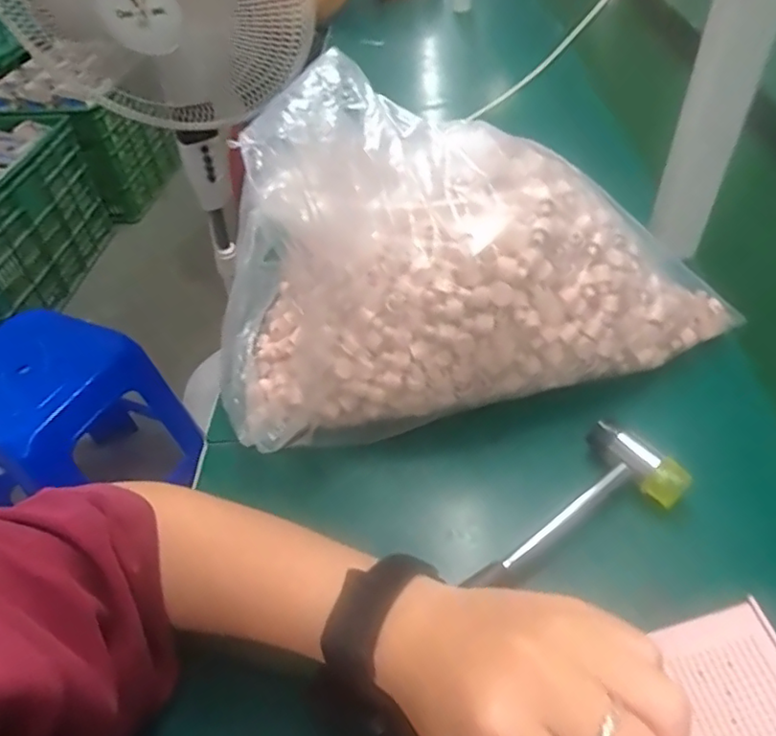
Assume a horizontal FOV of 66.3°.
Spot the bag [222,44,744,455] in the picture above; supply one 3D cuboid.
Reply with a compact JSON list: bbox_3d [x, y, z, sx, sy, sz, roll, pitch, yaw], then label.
[{"bbox_3d":[0.059,-0.101,0.459,0.410,0.228,0.198,-11,46,-5],"label":"bag"}]

